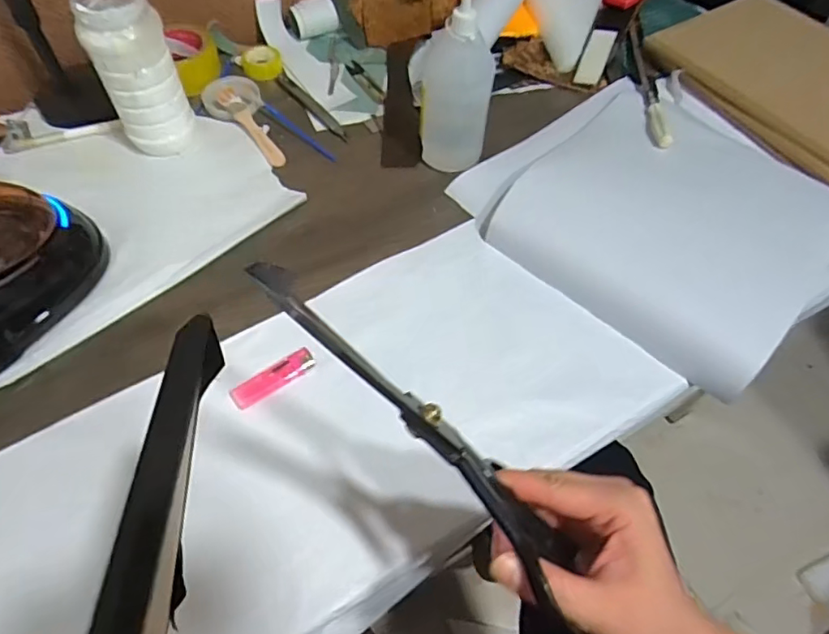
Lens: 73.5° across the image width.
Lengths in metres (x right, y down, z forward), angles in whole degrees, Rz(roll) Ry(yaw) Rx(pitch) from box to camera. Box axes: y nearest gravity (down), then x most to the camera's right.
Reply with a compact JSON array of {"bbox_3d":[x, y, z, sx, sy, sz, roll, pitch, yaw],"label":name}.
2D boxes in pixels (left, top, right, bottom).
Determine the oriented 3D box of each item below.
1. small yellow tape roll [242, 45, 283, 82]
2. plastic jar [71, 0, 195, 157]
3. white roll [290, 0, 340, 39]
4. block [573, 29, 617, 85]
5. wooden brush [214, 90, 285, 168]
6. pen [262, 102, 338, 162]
[{"bbox_3d":[-0.210,-0.350,0.763,0.052,0.015,0.055,1,57,-1],"label":"small yellow tape roll"},{"bbox_3d":[-0.298,-0.263,0.603,0.076,0.162,0.072,1,57,-1],"label":"plastic jar"},{"bbox_3d":[-0.145,-0.428,0.794,0.068,0.044,0.043,-14,59,-11],"label":"white roll"},{"bbox_3d":[0.255,-0.367,0.778,0.033,0.010,0.128,20,58,11],"label":"block"},{"bbox_3d":[-0.200,-0.236,0.683,0.024,0.013,0.143,-33,64,-21],"label":"wooden brush"},{"bbox_3d":[-0.143,-0.232,0.693,0.131,0.009,0.011,40,66,20],"label":"pen"}]

